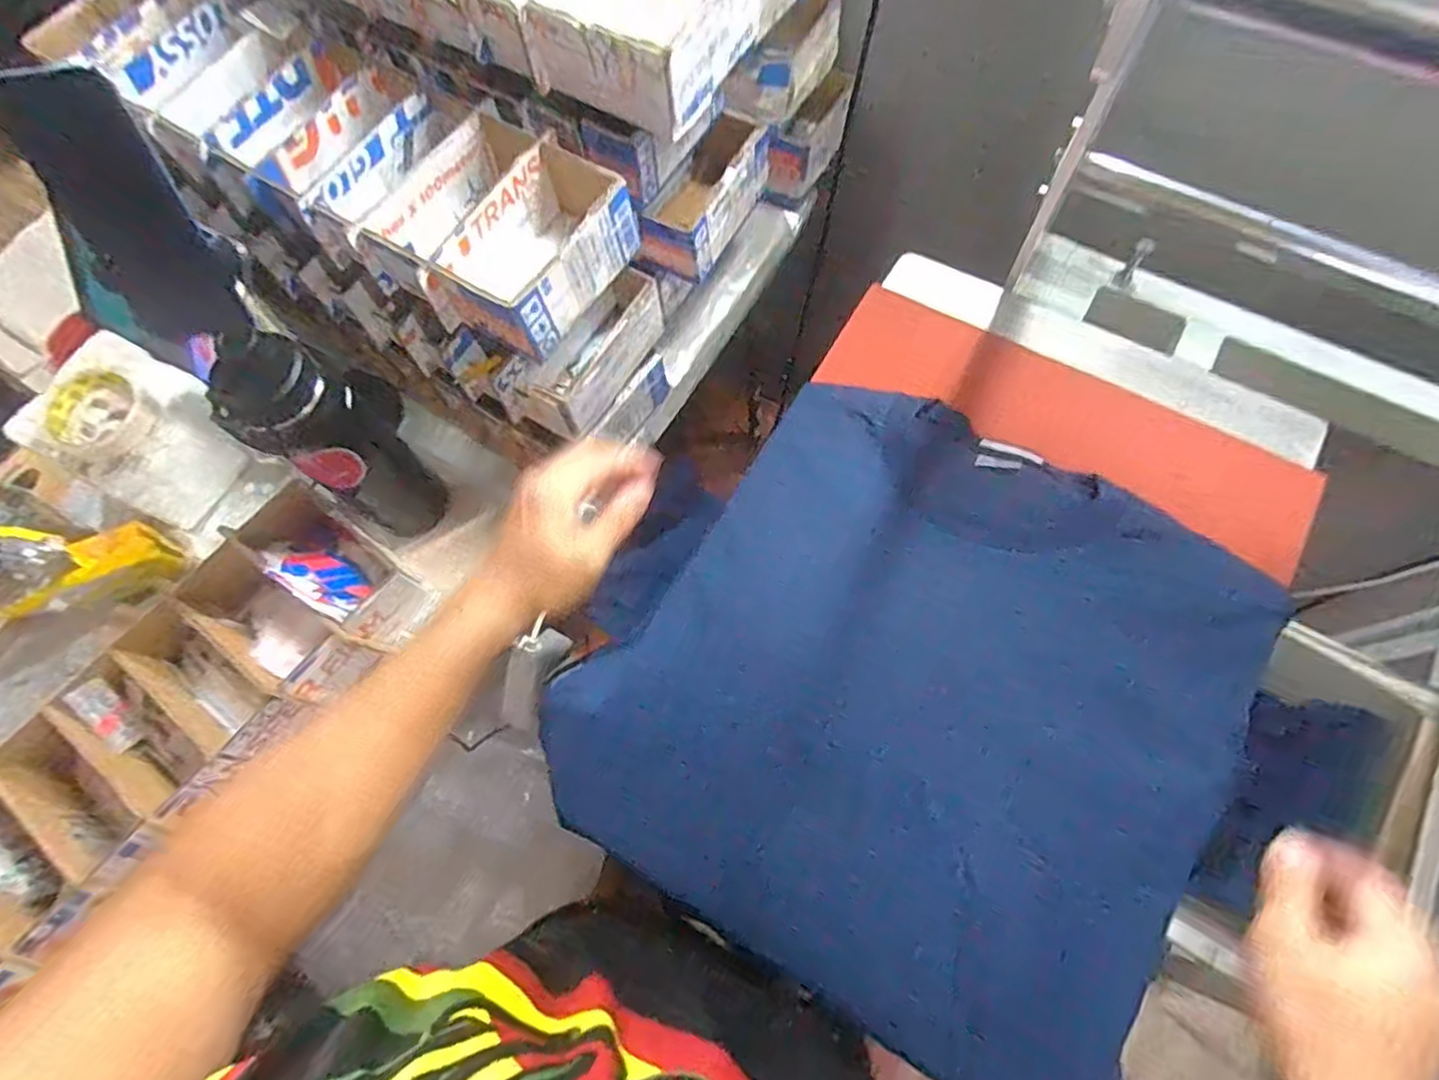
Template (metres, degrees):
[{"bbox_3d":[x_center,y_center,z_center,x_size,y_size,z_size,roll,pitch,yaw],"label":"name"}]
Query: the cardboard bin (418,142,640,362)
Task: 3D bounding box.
[{"bbox_3d":[-0.149,-0.248,0.584,0.097,0.080,0.182,31,74,13],"label":"cardboard bin"}]

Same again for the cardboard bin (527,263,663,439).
[{"bbox_3d":[-0.117,-0.183,0.643,0.063,0.078,0.165,29,74,13],"label":"cardboard bin"}]

